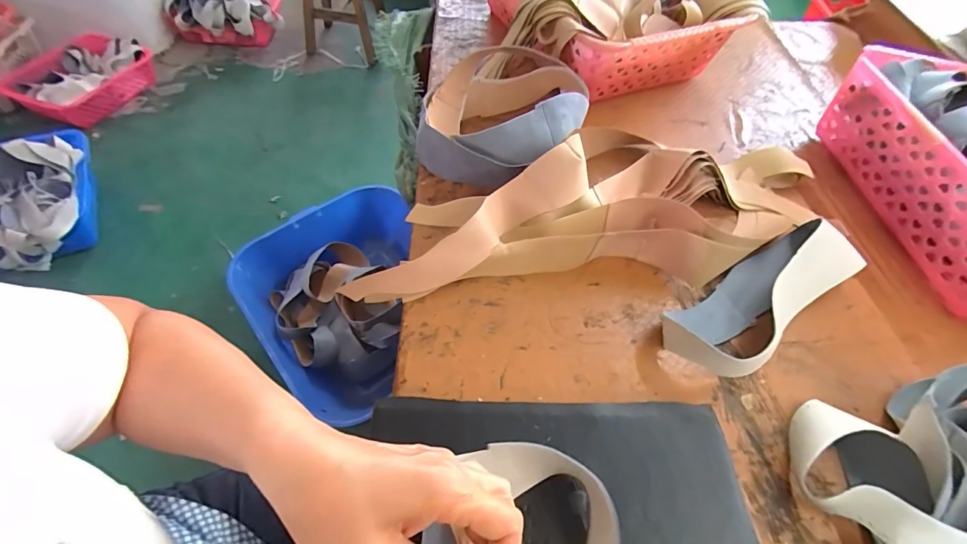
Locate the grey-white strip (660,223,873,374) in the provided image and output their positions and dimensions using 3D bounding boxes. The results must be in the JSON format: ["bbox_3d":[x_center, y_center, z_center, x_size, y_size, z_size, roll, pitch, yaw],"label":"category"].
[{"bbox_3d":[0.309,0.029,0.469,0.245,0.056,0.096,-25,61,-21],"label":"grey-white strip"}]

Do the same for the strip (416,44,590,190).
[{"bbox_3d":[0.031,-0.215,0.586,0.204,0.091,0.206,16,55,6],"label":"strip"}]

